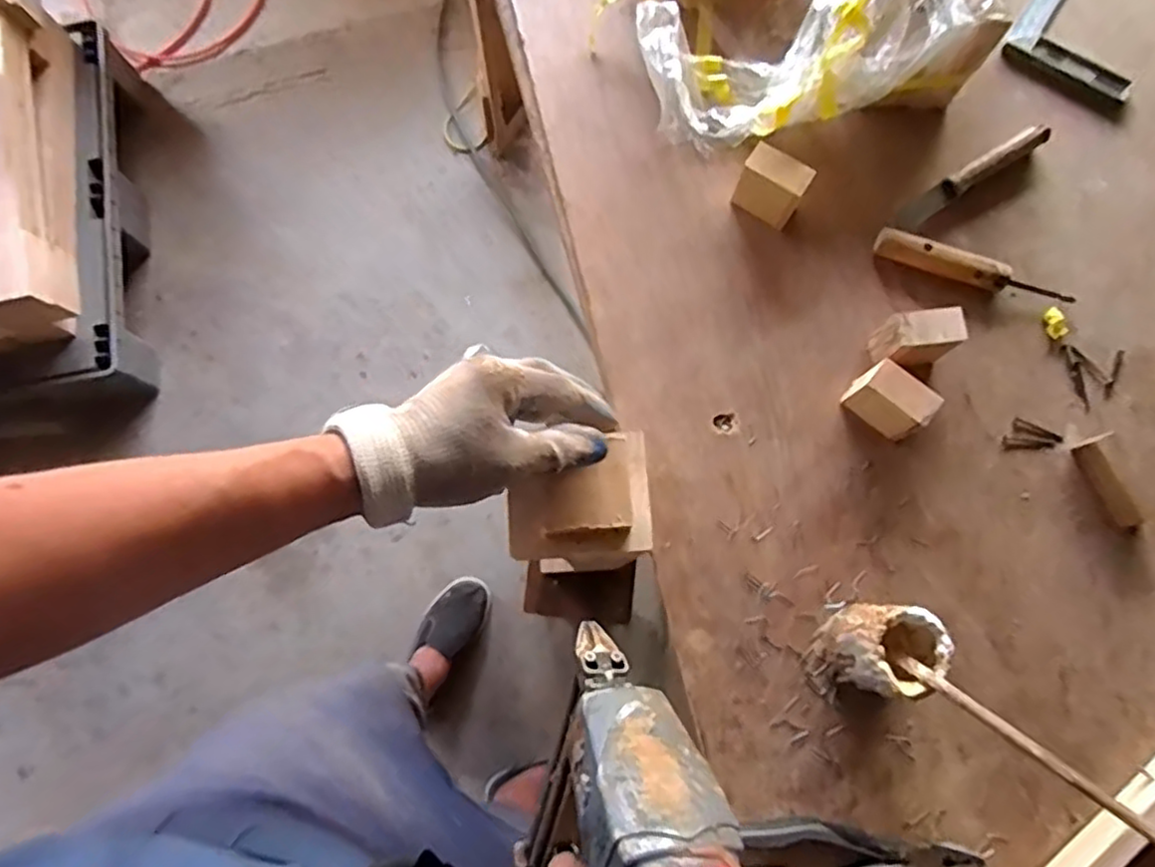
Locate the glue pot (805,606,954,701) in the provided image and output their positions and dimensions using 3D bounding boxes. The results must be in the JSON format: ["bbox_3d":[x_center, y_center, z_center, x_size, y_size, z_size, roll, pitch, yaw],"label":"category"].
[{"bbox_3d":[0.233,0.168,0.541,0.079,0.088,0.063,-1,76,2],"label":"glue pot"}]

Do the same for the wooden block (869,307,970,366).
[{"bbox_3d":[0.303,-0.085,0.619,0.061,0.060,0.032,-5,76,1],"label":"wooden block"}]

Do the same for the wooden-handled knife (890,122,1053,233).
[{"bbox_3d":[0.382,-0.249,0.674,0.175,0.025,0.022,-33,77,-6],"label":"wooden-handled knife"}]

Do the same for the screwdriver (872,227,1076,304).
[{"bbox_3d":[0.374,-0.155,0.653,0.183,0.025,0.031,17,77,6],"label":"screwdriver"}]

